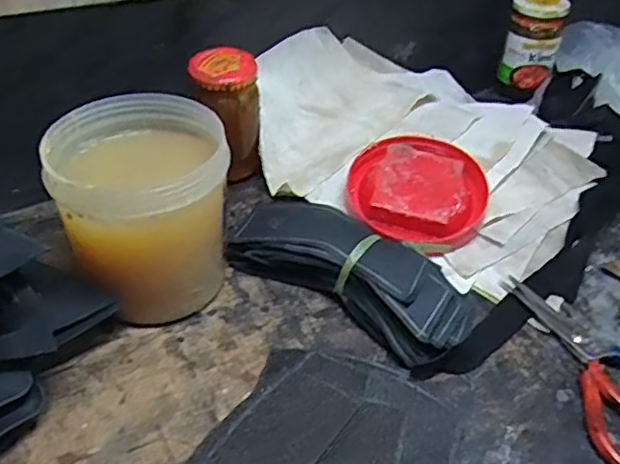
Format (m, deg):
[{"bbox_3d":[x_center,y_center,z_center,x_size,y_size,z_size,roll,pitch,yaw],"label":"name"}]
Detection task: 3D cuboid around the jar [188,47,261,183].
[{"bbox_3d":[-0.075,-0.100,0.570,0.056,0.115,0.051,2,41,-2],"label":"jar"}]

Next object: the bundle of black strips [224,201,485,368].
[{"bbox_3d":[0.032,0.028,0.479,0.186,0.039,0.079,28,47,26],"label":"bundle of black strips"}]

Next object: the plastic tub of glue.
[{"bbox_3d":[-0.119,-0.011,0.459,0.113,0.130,0.112,2,41,-2],"label":"plastic tub of glue"}]

